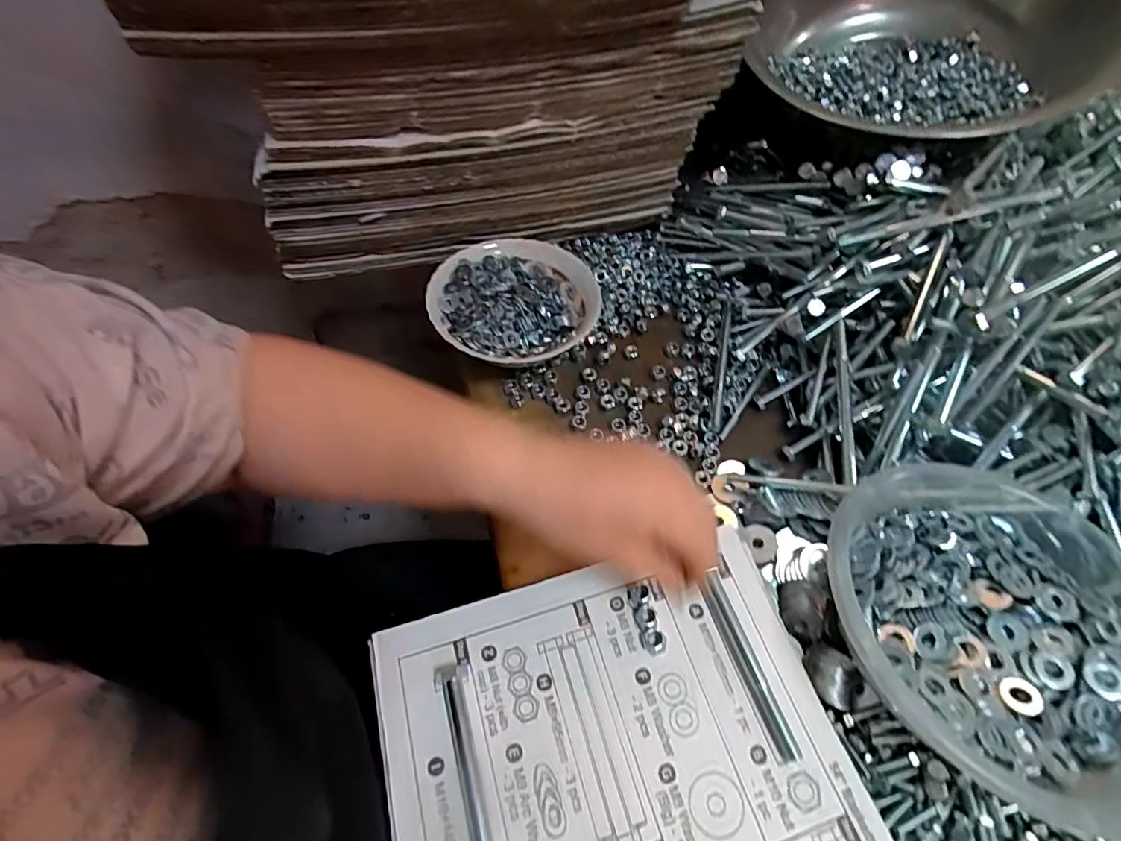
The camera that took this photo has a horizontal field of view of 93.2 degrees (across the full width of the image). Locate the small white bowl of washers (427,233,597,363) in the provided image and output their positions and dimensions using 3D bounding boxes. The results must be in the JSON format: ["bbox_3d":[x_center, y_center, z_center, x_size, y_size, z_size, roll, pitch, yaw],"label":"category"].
[{"bbox_3d":[-0.040,-0.103,0.479,0.144,0.059,0.131,1,56,-1],"label":"small white bowl of washers"}]

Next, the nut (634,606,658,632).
[{"bbox_3d":[0.052,0.121,0.322,0.014,0.005,0.014,1,56,-1],"label":"nut"}]

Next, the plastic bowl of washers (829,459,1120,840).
[{"bbox_3d":[0.262,0.110,0.309,0.188,0.062,0.190,1,56,-1],"label":"plastic bowl of washers"}]

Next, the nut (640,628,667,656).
[{"bbox_3d":[0.056,0.132,0.317,0.015,0.004,0.014,-13,57,-10],"label":"nut"}]

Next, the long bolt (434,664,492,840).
[{"bbox_3d":[-0.043,0.205,0.266,0.017,0.012,0.150,-13,57,-10],"label":"long bolt"}]

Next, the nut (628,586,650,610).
[{"bbox_3d":[0.049,0.109,0.328,0.014,0.005,0.013,1,56,-1],"label":"nut"}]

